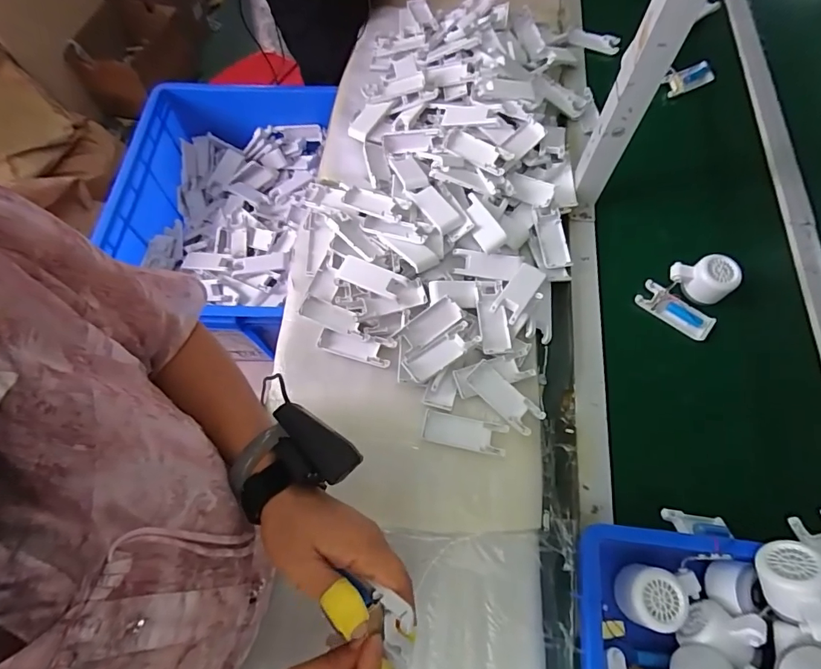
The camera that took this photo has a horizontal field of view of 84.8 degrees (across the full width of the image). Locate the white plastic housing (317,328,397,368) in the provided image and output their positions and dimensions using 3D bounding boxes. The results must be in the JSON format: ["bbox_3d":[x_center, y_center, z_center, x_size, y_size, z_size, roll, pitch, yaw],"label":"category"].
[{"bbox_3d":[-0.075,0.016,0.614,0.101,0.010,0.039,12,66,5],"label":"white plastic housing"}]

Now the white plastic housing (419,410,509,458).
[{"bbox_3d":[0.067,0.123,0.560,0.102,0.008,0.039,11,66,5],"label":"white plastic housing"}]

